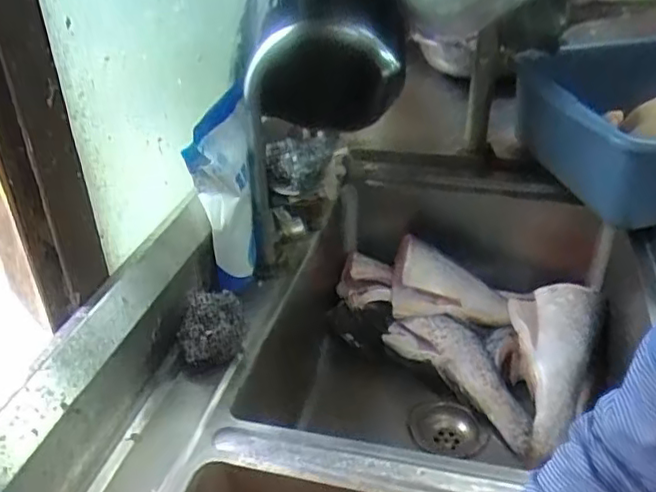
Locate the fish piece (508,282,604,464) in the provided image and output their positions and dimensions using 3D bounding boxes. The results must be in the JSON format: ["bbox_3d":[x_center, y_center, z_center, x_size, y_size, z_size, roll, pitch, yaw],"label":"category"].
[{"bbox_3d":[0.305,0.172,0.865,0.118,0.052,0.263,8,53,15],"label":"fish piece"}]

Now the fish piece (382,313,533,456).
[{"bbox_3d":[0.197,0.179,0.897,0.089,0.057,0.248,-27,58,-34],"label":"fish piece"}]

